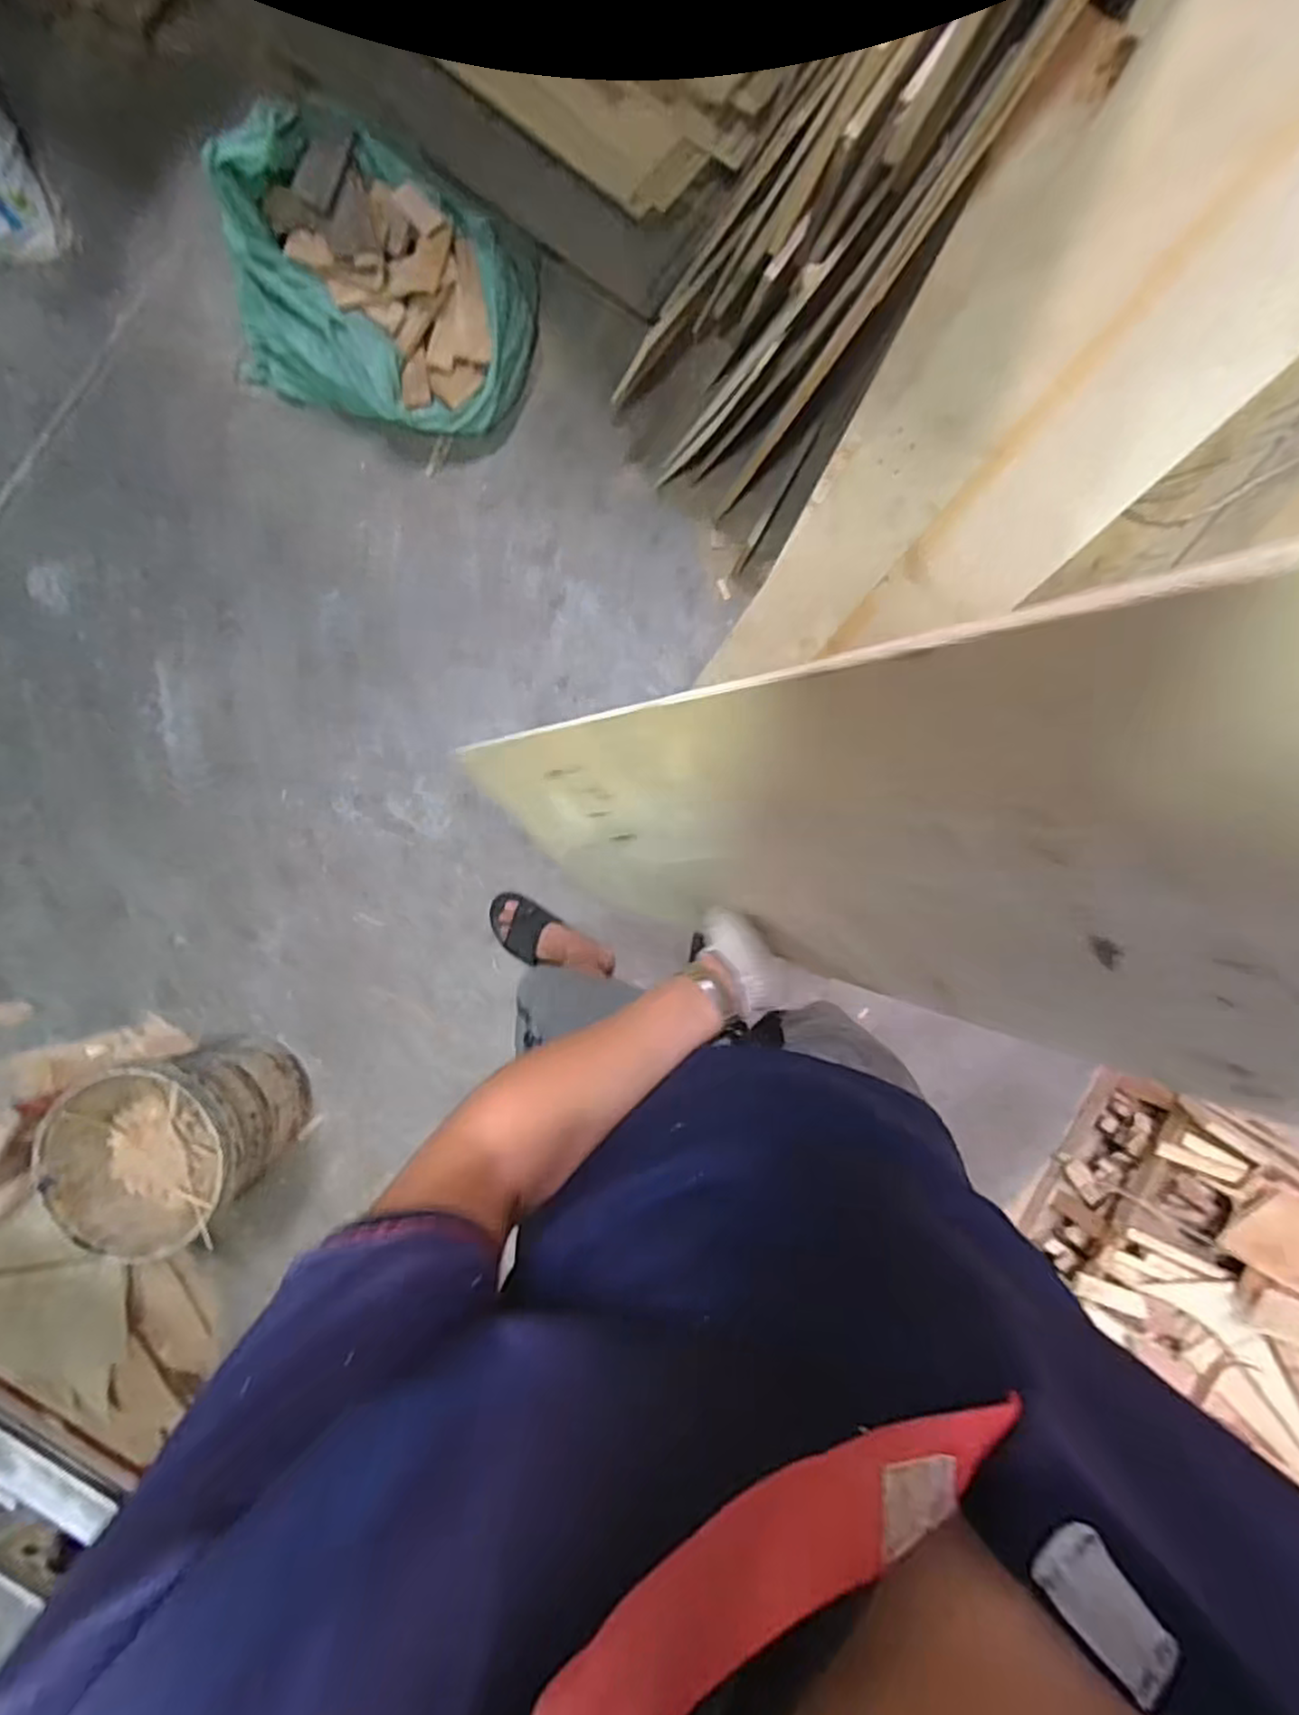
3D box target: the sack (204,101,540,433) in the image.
[{"bbox_3d":[-0.473,-1.022,1.235,0.481,0.294,0.411,20,89,2],"label":"sack"}]

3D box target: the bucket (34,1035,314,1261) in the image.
[{"bbox_3d":[-0.810,0.489,1.253,0.325,0.282,0.283,-10,88,1],"label":"bucket"}]

